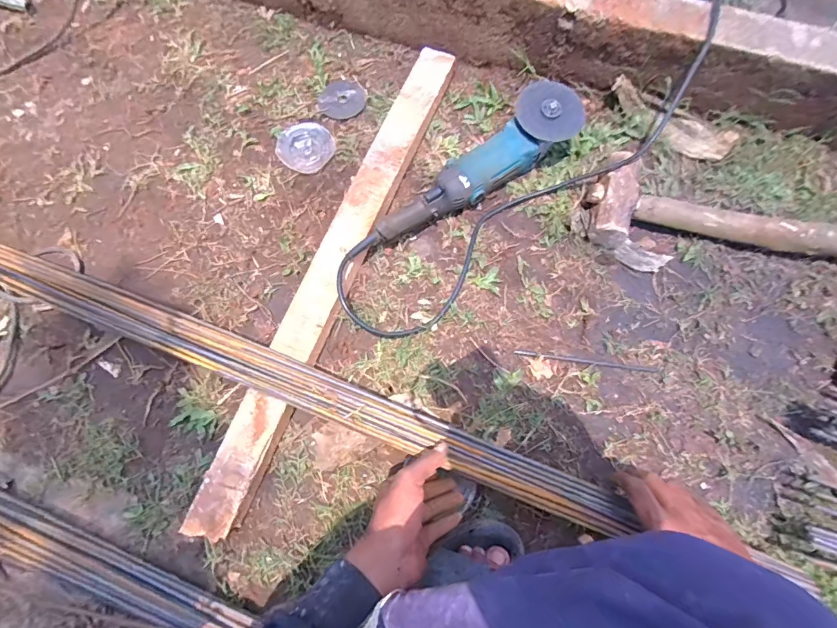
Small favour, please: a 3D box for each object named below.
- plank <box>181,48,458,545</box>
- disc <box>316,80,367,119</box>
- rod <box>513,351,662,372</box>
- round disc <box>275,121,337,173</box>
[{"bbox_3d":[-0.112,-0.073,0.604,0.064,0.041,0.757,22,76,6],"label":"plank"},{"bbox_3d":[-0.125,-0.355,0.709,0.076,0.004,0.071,-1,77,2],"label":"disc"},{"bbox_3d":[0.225,0.063,0.577,0.184,0.009,0.007,8,75,2],"label":"rod"},{"bbox_3d":[-0.179,-0.267,0.683,0.089,0.008,0.083,0,75,0],"label":"round disc"}]

